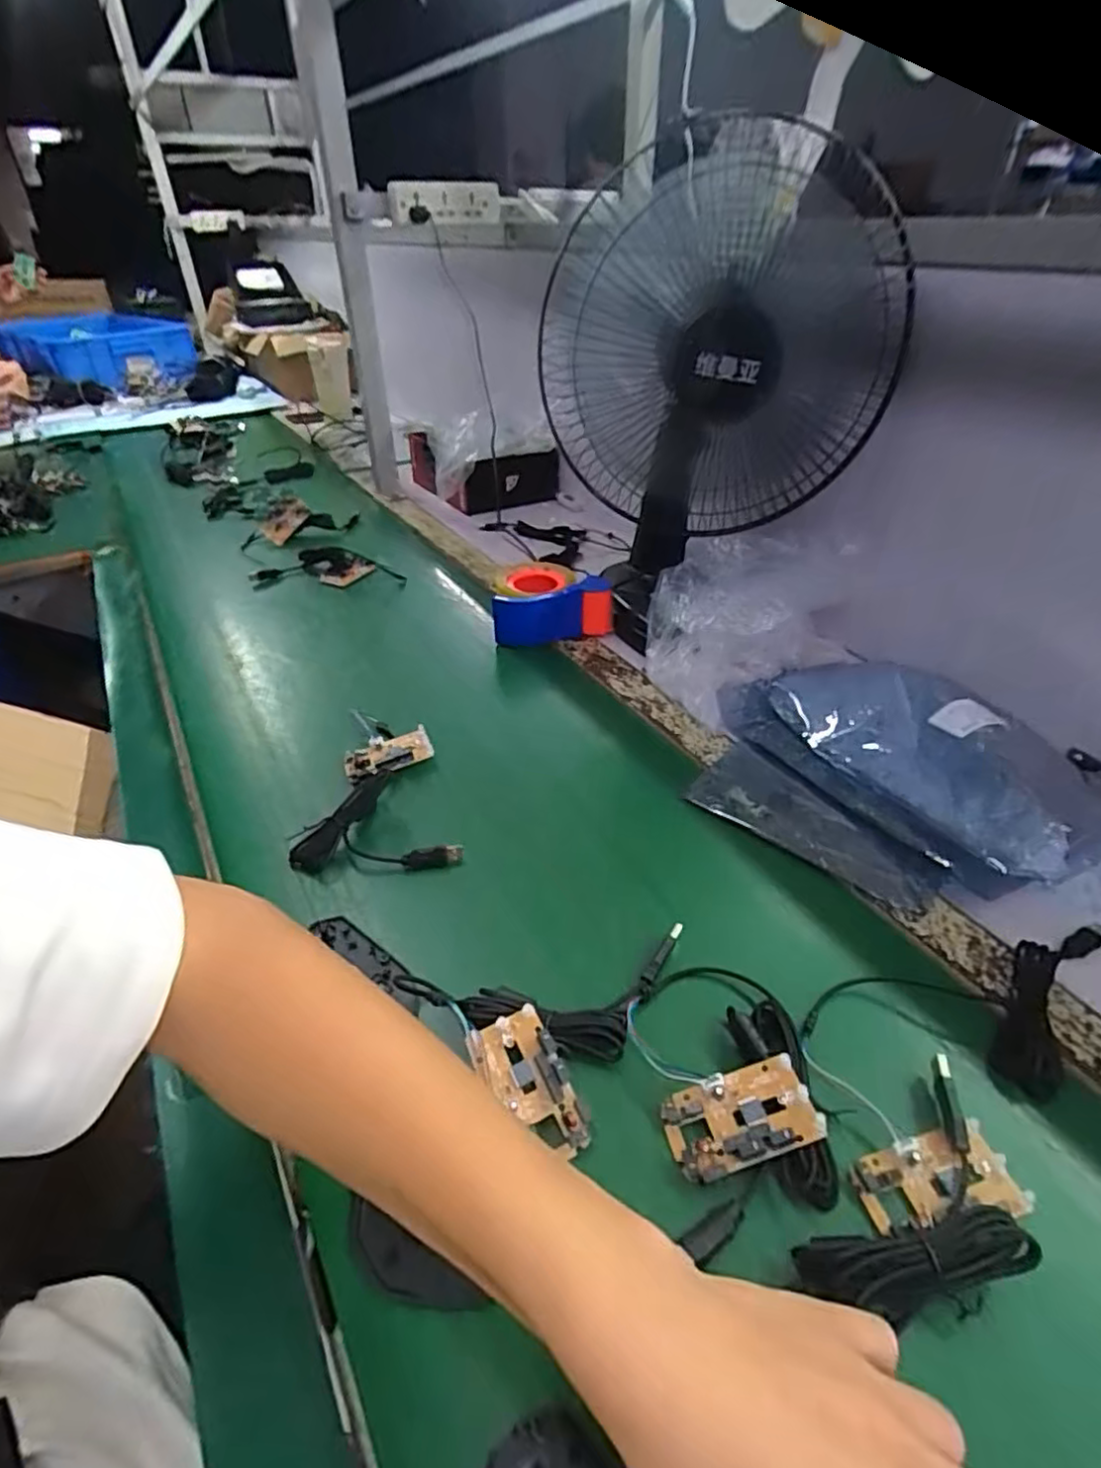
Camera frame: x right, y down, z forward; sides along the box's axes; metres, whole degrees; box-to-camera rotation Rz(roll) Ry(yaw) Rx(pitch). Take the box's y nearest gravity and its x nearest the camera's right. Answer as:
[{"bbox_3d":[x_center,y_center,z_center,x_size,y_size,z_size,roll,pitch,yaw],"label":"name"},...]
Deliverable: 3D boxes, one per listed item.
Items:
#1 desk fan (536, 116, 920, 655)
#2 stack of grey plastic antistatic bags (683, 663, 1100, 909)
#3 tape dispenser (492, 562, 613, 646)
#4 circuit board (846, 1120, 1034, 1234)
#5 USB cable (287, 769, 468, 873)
[{"bbox_3d":[0.175,-0.326,0.693,0.311,0.453,0.219,11,38,15],"label":"desk fan"},{"bbox_3d":[0.278,0.026,0.569,0.272,0.050,0.291,-17,40,-21],"label":"stack of grey plastic antistatic bags"},{"bbox_3d":[0.003,-0.159,0.797,0.138,0.066,0.110,-1,37,0],"label":"tape dispenser"},{"bbox_3d":[0.198,0.230,0.339,0.080,0.014,0.039,-7,37,-9],"label":"circuit board"},{"bbox_3d":[-0.150,0.077,0.521,0.105,0.034,0.131,-25,43,-29],"label":"USB cable"}]

